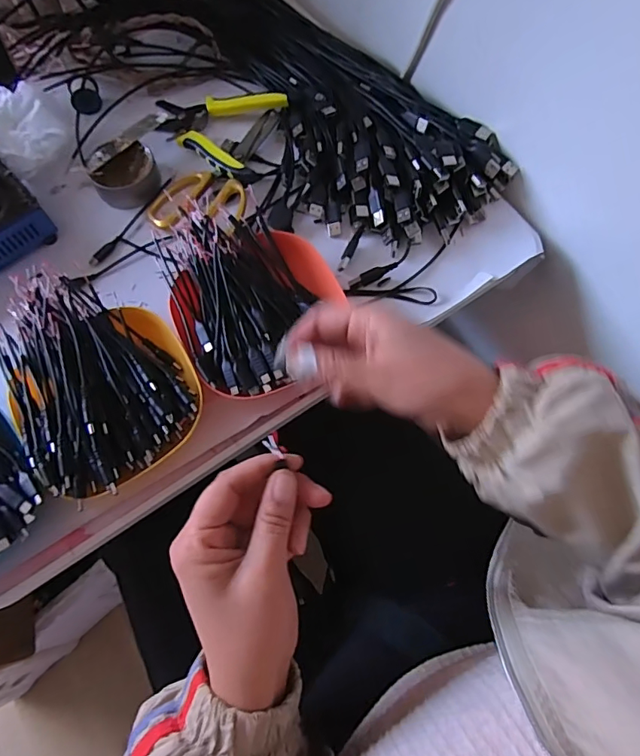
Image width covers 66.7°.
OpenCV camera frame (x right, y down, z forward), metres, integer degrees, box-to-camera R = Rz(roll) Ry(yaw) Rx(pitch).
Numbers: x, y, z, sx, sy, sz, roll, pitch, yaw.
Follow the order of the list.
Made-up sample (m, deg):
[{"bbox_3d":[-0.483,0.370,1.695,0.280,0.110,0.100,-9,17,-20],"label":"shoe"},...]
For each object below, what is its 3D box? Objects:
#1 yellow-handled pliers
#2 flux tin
[{"bbox_3d":[-0.117,-0.264,0.503,0.136,0.025,0.110,23,72,8],"label":"yellow-handled pliers"},{"bbox_3d":[-0.192,-0.203,0.479,0.060,0.023,0.062,0,70,0],"label":"flux tin"}]

